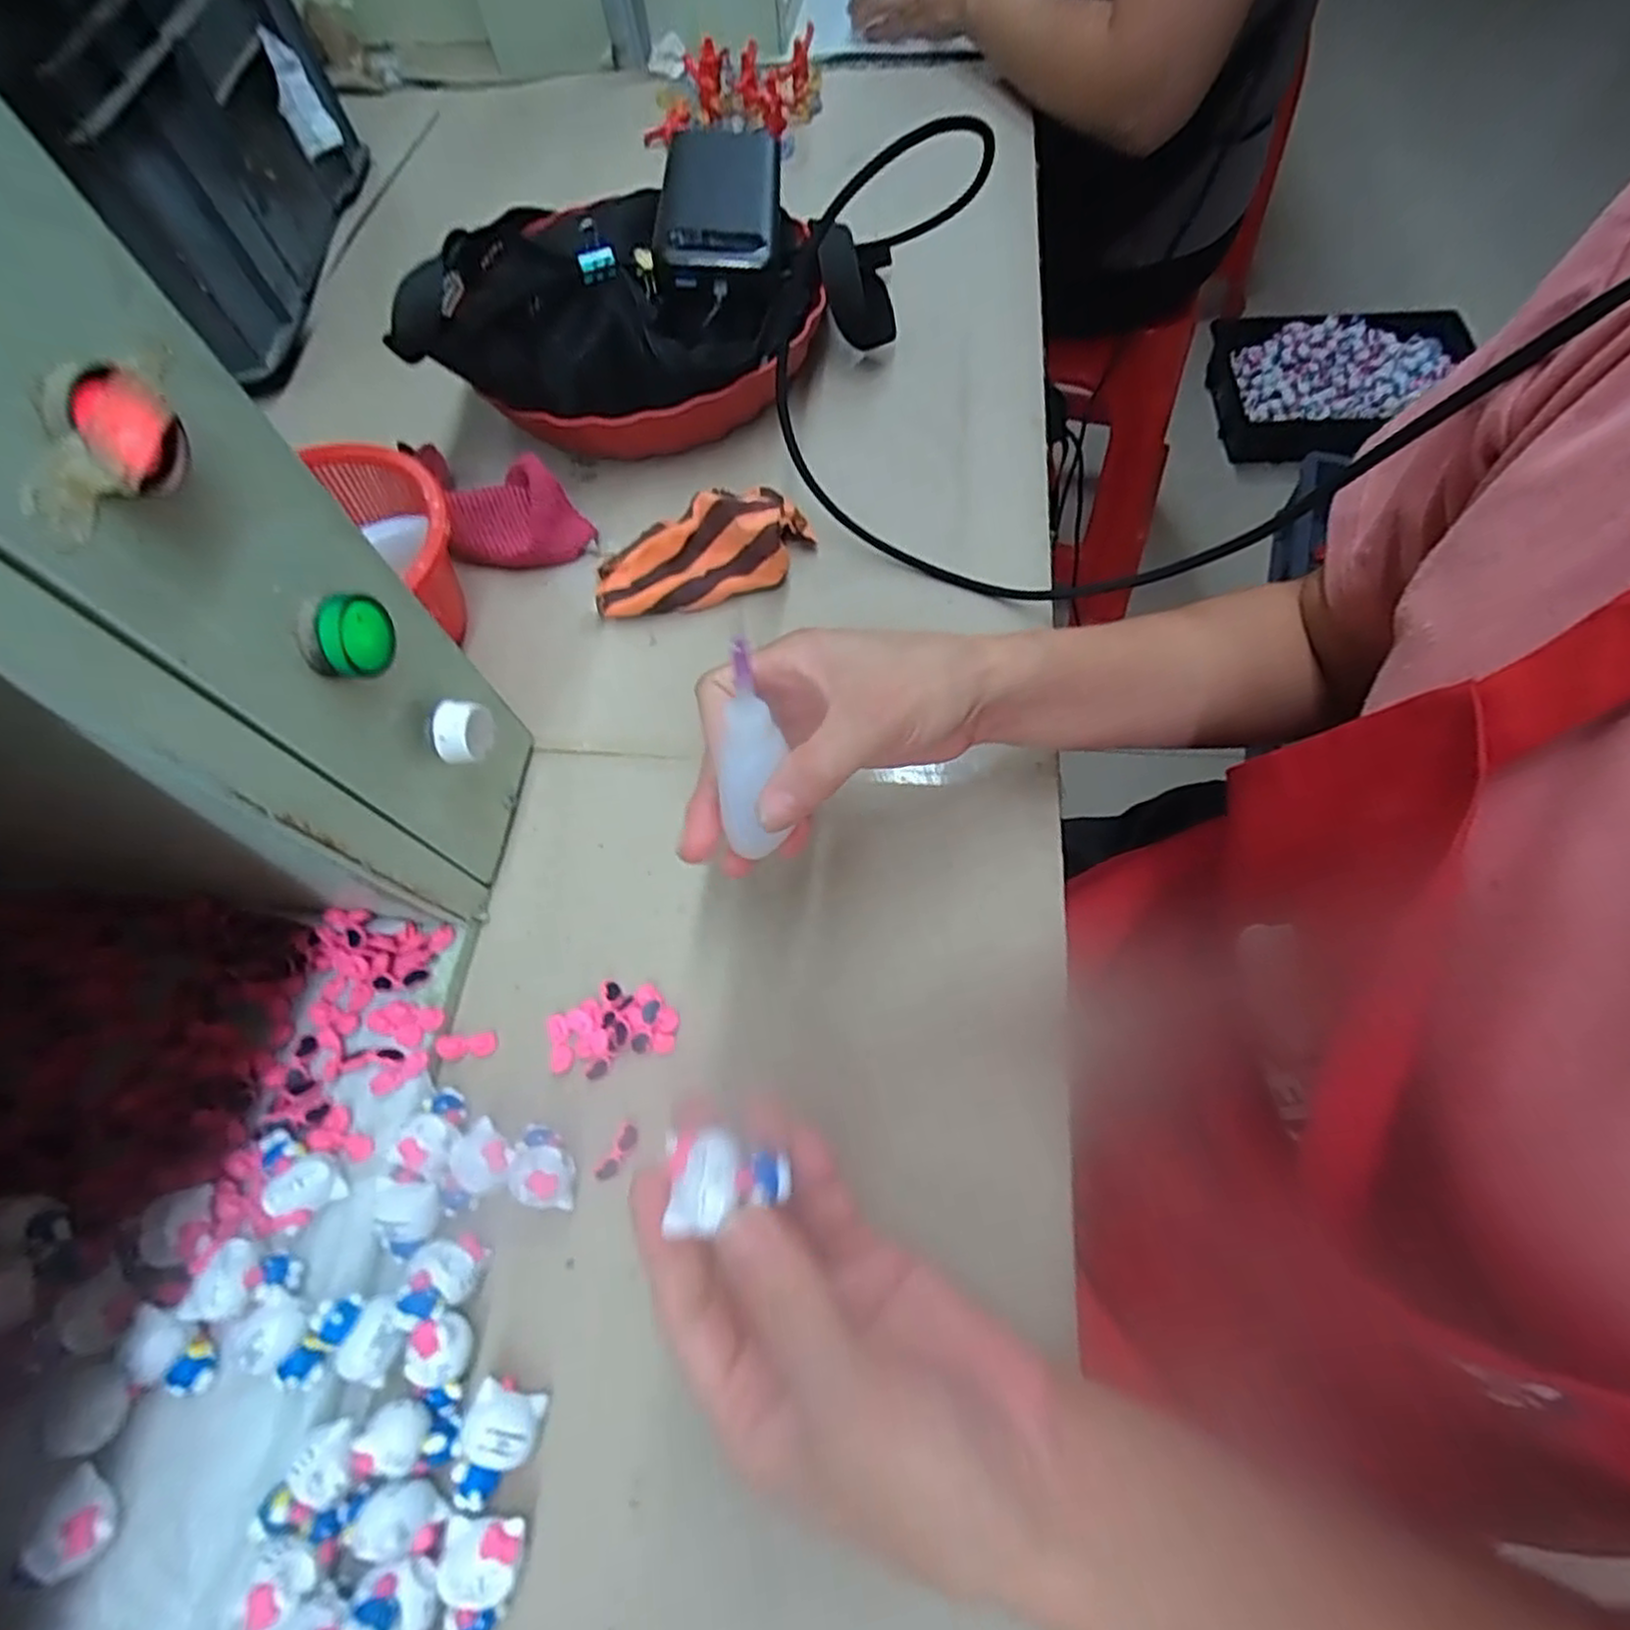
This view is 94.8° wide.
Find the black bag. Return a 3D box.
[{"bbox_3d":[-0.110,-0.290,0.457,0.221,0.104,0.127,1,64,1],"label":"black bag"}]

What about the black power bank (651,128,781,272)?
[{"bbox_3d":[-0.059,-0.382,0.463,0.069,0.020,0.135,0,64,5],"label":"black power bank"}]

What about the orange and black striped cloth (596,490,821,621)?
[{"bbox_3d":[-0.063,-0.150,0.424,0.124,0.043,0.051,-19,65,-9],"label":"orange and black striped cloth"}]

